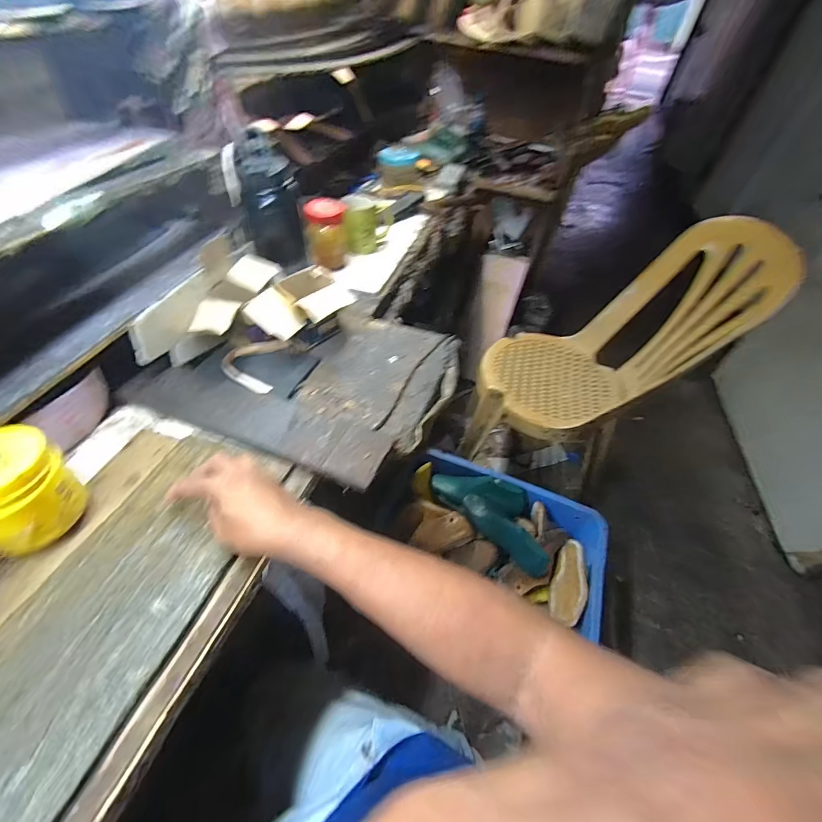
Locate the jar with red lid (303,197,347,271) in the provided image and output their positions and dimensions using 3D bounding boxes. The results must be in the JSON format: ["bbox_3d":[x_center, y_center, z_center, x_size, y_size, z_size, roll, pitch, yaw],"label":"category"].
[{"bbox_3d":[-0.167,-0.354,0.804,0.072,0.112,0.088,0,48,-6],"label":"jar with red lid"}]

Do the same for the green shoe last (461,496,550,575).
[{"bbox_3d":[0.229,0.280,0.958,0.075,0.067,0.245,-33,60,-31],"label":"green shoe last"}]

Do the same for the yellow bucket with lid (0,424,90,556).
[{"bbox_3d":[-0.399,0.081,0.404,0.088,0.090,0.097,23,49,15],"label":"yellow bucket with lid"}]

